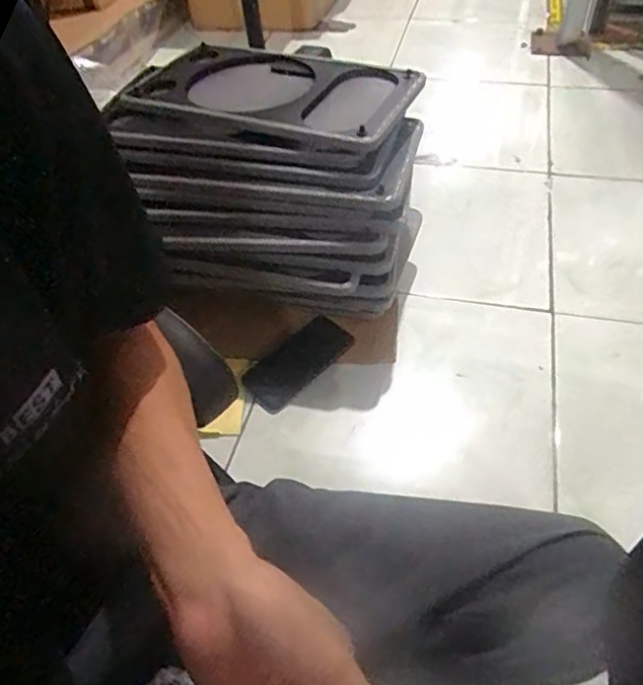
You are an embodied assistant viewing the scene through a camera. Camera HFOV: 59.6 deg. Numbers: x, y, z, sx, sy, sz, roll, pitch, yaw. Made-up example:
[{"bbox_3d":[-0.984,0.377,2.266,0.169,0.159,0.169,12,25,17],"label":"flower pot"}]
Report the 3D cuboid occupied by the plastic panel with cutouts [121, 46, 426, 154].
[{"bbox_3d":[-0.073,-0.366,0.836,0.404,0.037,0.240,18,52,20],"label":"plastic panel with cutouts"}]

